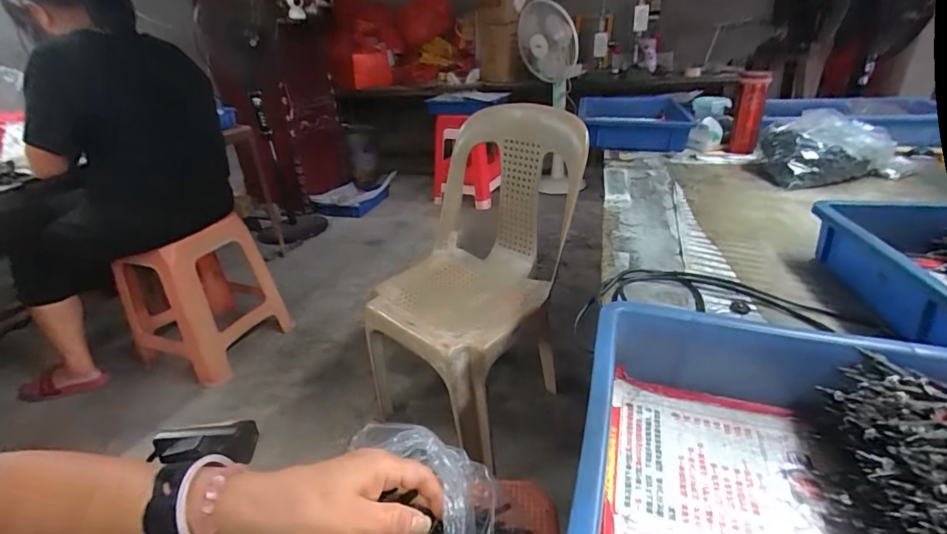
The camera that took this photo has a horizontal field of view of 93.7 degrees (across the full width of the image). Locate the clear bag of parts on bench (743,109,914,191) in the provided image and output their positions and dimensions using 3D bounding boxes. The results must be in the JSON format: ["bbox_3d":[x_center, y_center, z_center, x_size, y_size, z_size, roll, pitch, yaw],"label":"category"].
[{"bbox_3d":[0.722,-0.241,0.905,0.287,0.110,0.166,-6,28,-9],"label":"clear bag of parts on bench"}]

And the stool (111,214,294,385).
[{"bbox_3d":[-0.882,0.079,1.448,0.365,0.412,0.340,6,30,17],"label":"stool"}]

